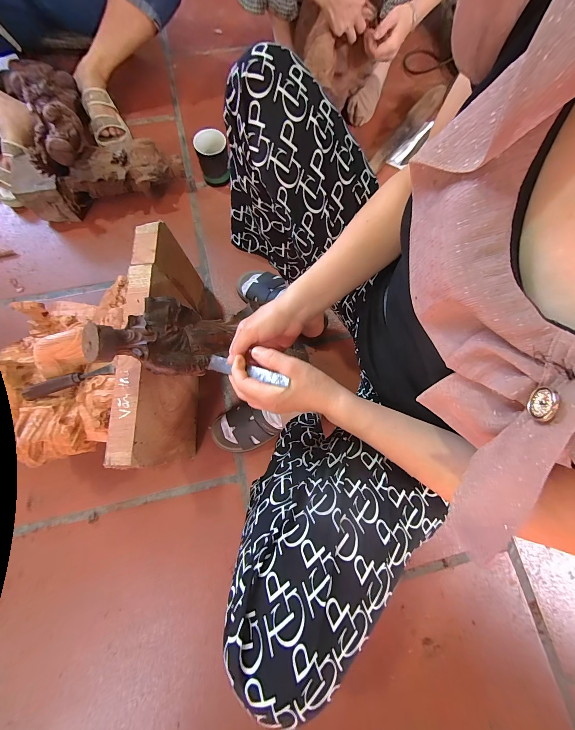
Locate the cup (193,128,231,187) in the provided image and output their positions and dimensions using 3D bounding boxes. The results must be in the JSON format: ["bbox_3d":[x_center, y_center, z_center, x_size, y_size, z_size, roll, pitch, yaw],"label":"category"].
[{"bbox_3d":[-0.192,-0.538,0.718,0.073,0.100,0.070,0,75,-2],"label":"cup"}]

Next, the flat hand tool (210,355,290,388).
[{"bbox_3d":[-0.055,0.006,0.359,0.133,0.005,0.020,10,74,33],"label":"flat hand tool"}]

